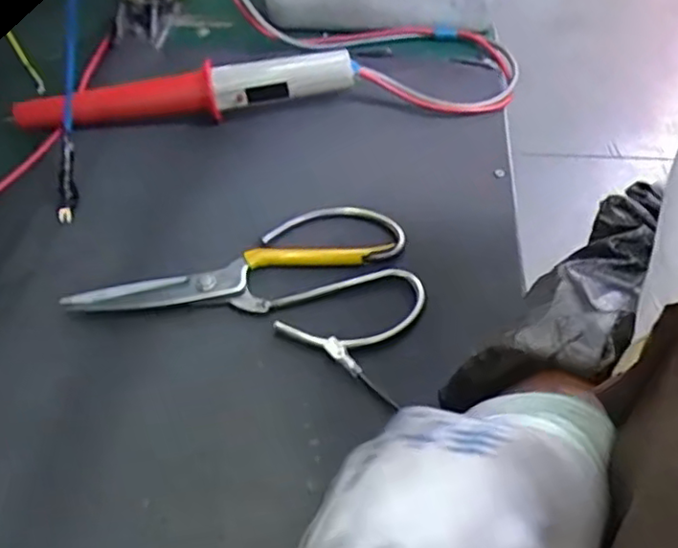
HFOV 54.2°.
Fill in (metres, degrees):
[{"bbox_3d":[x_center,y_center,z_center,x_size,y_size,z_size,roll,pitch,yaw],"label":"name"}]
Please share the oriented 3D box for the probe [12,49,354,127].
[{"bbox_3d":[-0.114,-0.135,0.496,0.248,0.033,0.032,-10,48,-8],"label":"probe"}]

